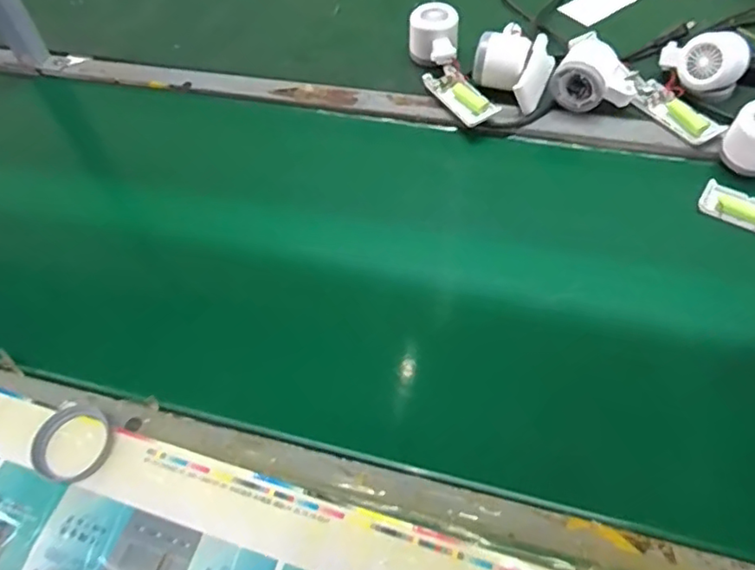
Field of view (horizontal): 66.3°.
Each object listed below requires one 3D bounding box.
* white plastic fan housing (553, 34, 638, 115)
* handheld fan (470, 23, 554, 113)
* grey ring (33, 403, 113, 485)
[{"bbox_3d":[0.245,-0.234,0.648,0.087,0.048,0.069,19,58,18],"label":"white plastic fan housing"},{"bbox_3d":[0.158,-0.257,0.670,0.085,0.052,0.097,15,57,15],"label":"handheld fan"},{"bbox_3d":[-0.238,0.125,0.453,0.059,0.013,0.058,-3,54,4],"label":"grey ring"}]

